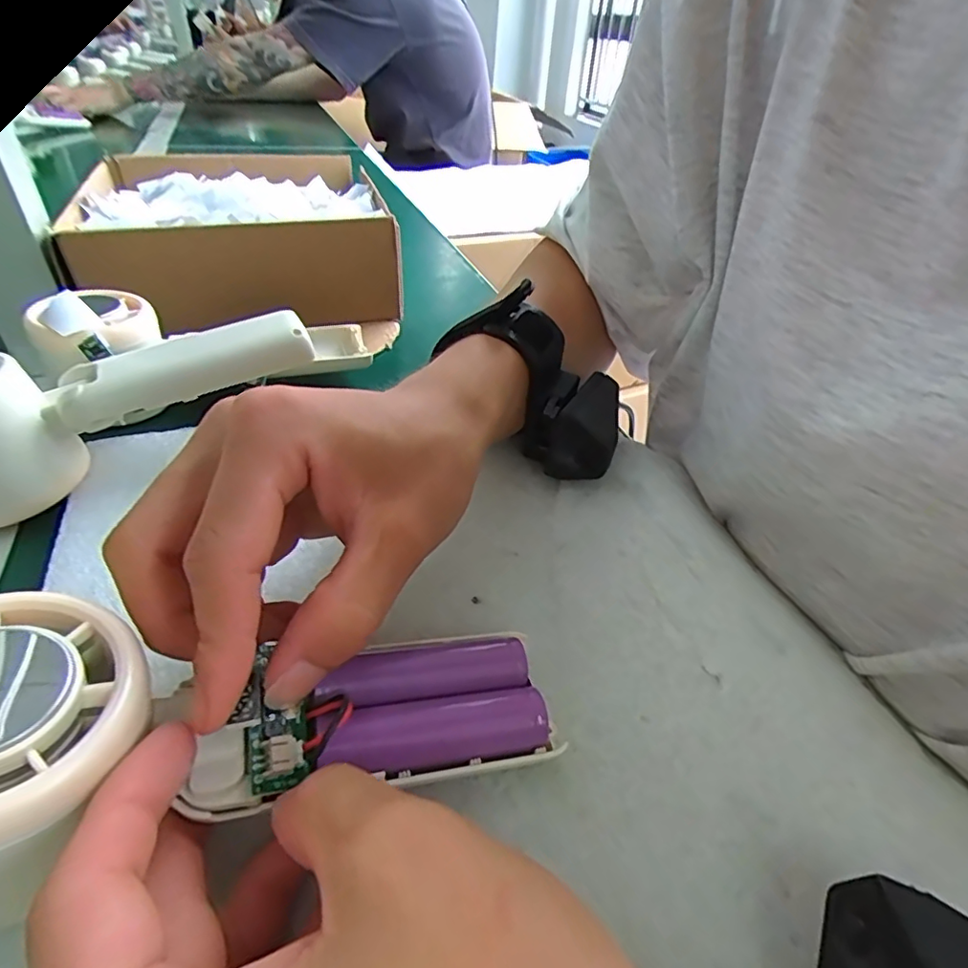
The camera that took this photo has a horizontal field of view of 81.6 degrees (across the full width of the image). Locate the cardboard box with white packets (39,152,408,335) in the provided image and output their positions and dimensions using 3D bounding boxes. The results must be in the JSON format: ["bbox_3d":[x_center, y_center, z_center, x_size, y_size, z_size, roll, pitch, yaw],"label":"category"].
[{"bbox_3d":[-0.185,-0.191,0.424,0.195,0.066,0.219,-11,42,-18],"label":"cardboard box with white packets"}]

